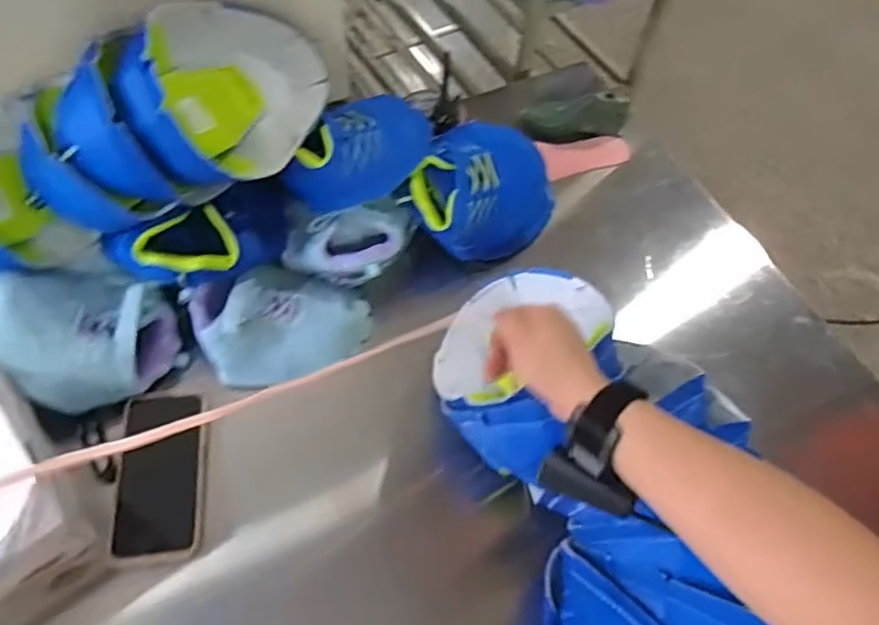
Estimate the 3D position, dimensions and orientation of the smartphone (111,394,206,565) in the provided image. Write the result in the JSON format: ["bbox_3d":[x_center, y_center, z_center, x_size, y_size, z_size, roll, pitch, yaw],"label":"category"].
[{"bbox_3d":[-0.262,0.152,0.610,0.077,0.016,0.154,-3,67,-7],"label":"smartphone"}]

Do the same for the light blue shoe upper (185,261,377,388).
[{"bbox_3d":[-0.163,0.007,0.676,0.173,0.060,0.115,-21,63,-16],"label":"light blue shoe upper"}]

